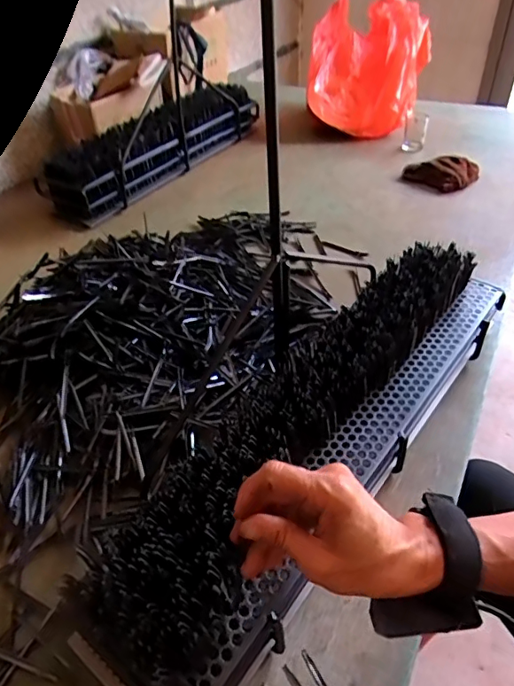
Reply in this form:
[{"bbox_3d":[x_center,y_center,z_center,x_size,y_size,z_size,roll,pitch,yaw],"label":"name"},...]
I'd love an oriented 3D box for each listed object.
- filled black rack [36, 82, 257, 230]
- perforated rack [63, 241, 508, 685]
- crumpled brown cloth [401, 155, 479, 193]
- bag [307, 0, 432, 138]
[{"bbox_3d":[-0.216,-0.447,1.118,0.139,0.123,0.564,24,50,27],"label":"filled black rack"},{"bbox_3d":[0.088,0.083,0.523,0.143,0.116,0.600,26,49,28],"label":"perforated rack"},{"bbox_3d":[0.376,-0.346,1.029,0.149,0.045,0.064,9,45,14],"label":"crumpled brown cloth"},{"bbox_3d":[0.269,-0.672,1.237,0.250,0.262,0.277,14,46,19],"label":"bag"}]

